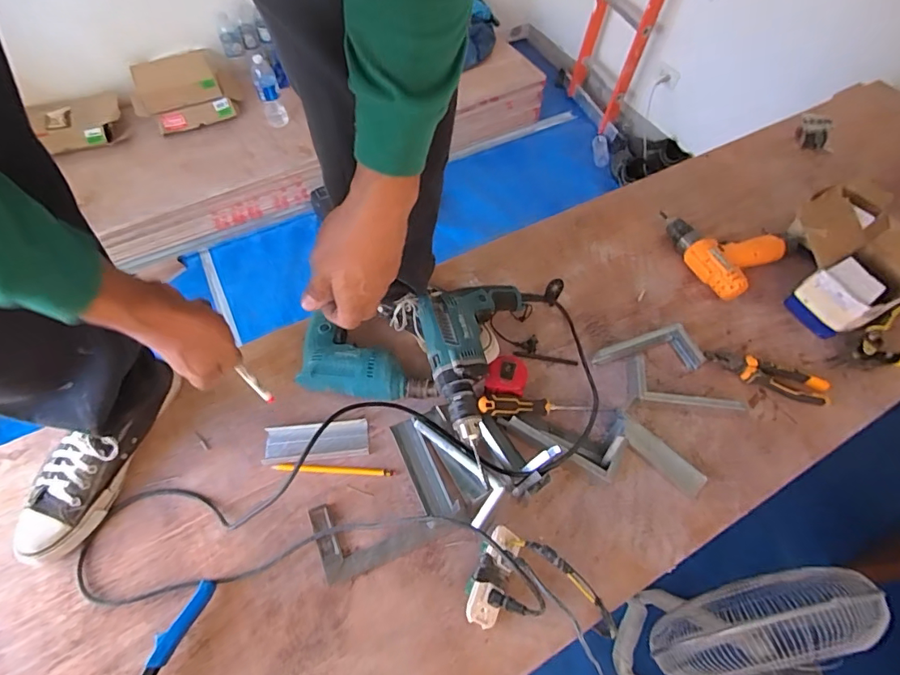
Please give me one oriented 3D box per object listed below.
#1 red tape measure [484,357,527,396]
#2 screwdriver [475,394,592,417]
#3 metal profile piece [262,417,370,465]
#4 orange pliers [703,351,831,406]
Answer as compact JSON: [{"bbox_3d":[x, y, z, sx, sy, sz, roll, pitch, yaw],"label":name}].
[{"bbox_3d":[0.087,0.066,0.743,0.064,0.039,0.062,11,60,4],"label":"red tape measure"},{"bbox_3d":[0.132,0.103,0.722,0.183,0.028,0.032,4,59,-16],"label":"screwdriver"},{"bbox_3d":[-0.197,0.152,0.701,0.148,0.026,0.055,-4,60,-6],"label":"metal profile piece"},{"bbox_3d":[0.508,0.054,0.760,0.179,0.029,0.059,25,61,11],"label":"orange pliers"}]

